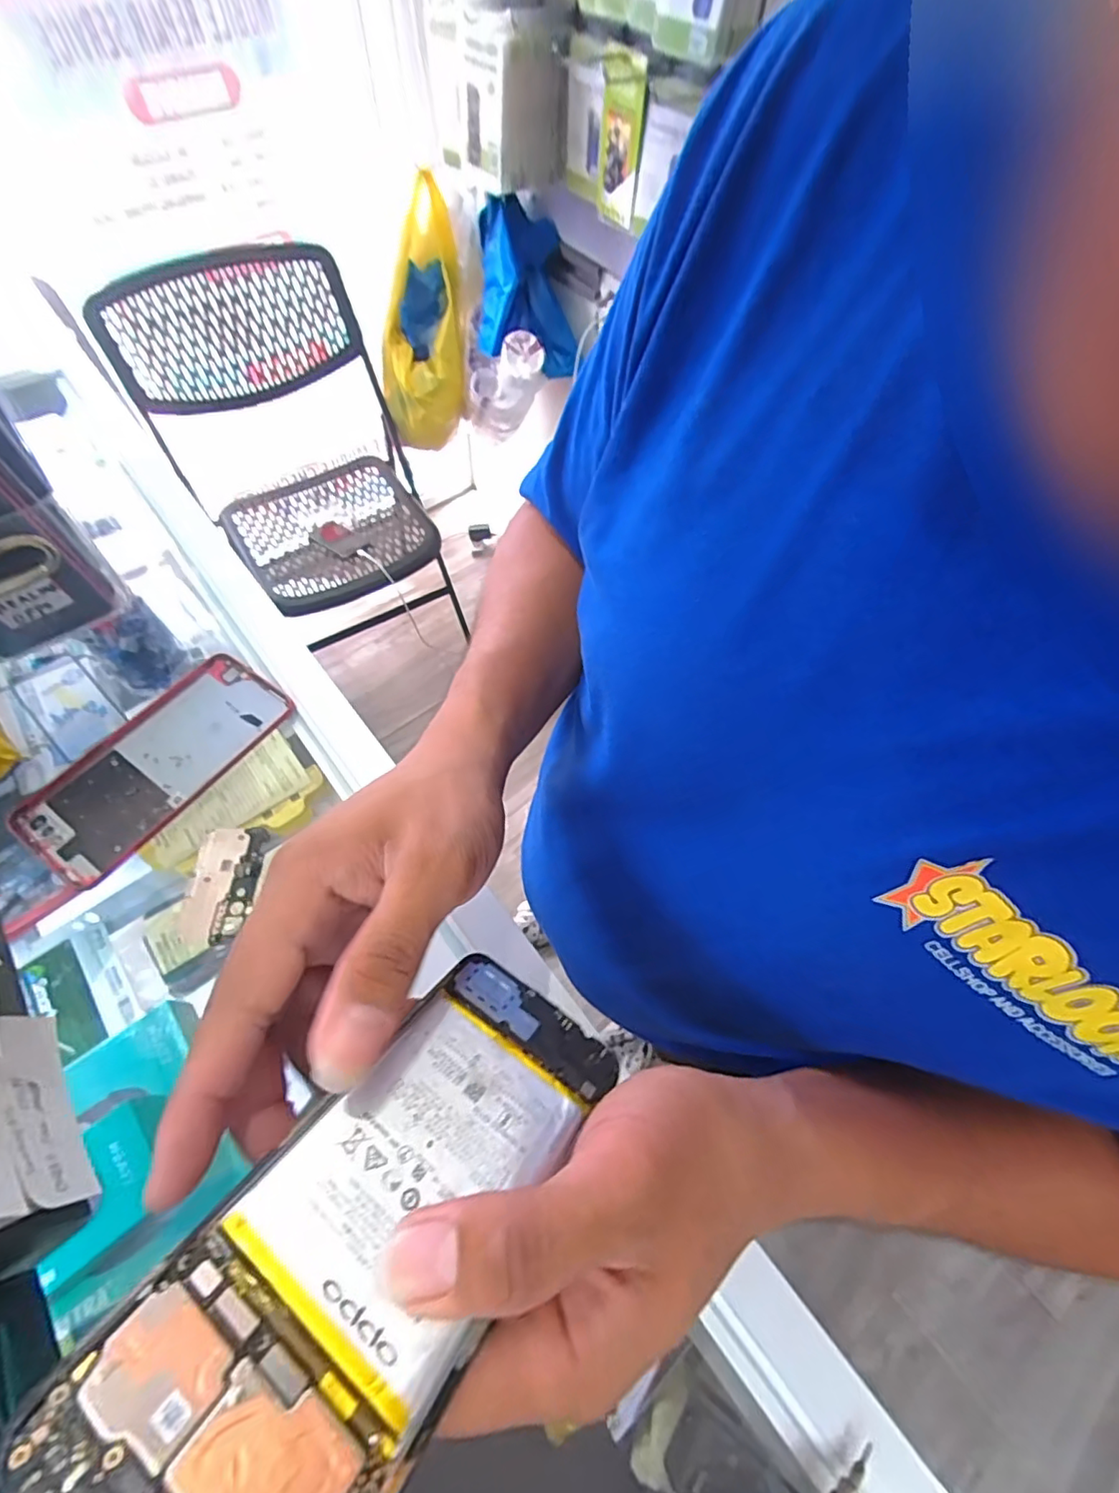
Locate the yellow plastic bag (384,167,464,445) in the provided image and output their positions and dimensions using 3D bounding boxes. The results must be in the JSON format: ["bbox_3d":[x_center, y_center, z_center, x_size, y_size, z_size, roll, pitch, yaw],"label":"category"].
[{"bbox_3d":[-0.311,-0.938,1.277,0.188,0.443,0.159,6,18,1],"label":"yellow plastic bag"}]

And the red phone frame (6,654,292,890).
[{"bbox_3d":[-0.249,0.008,0.350,0.079,0.009,0.152,34,66,15],"label":"red phone frame"}]

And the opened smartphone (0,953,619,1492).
[{"bbox_3d":[-0.044,0.124,0.156,0.067,0.010,0.150,34,36,15],"label":"opened smartphone"}]

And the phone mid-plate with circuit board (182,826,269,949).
[{"bbox_3d":[-0.190,0.078,0.318,0.035,0.005,0.064,3,62,-1],"label":"phone mid-plate with circuit board"}]

